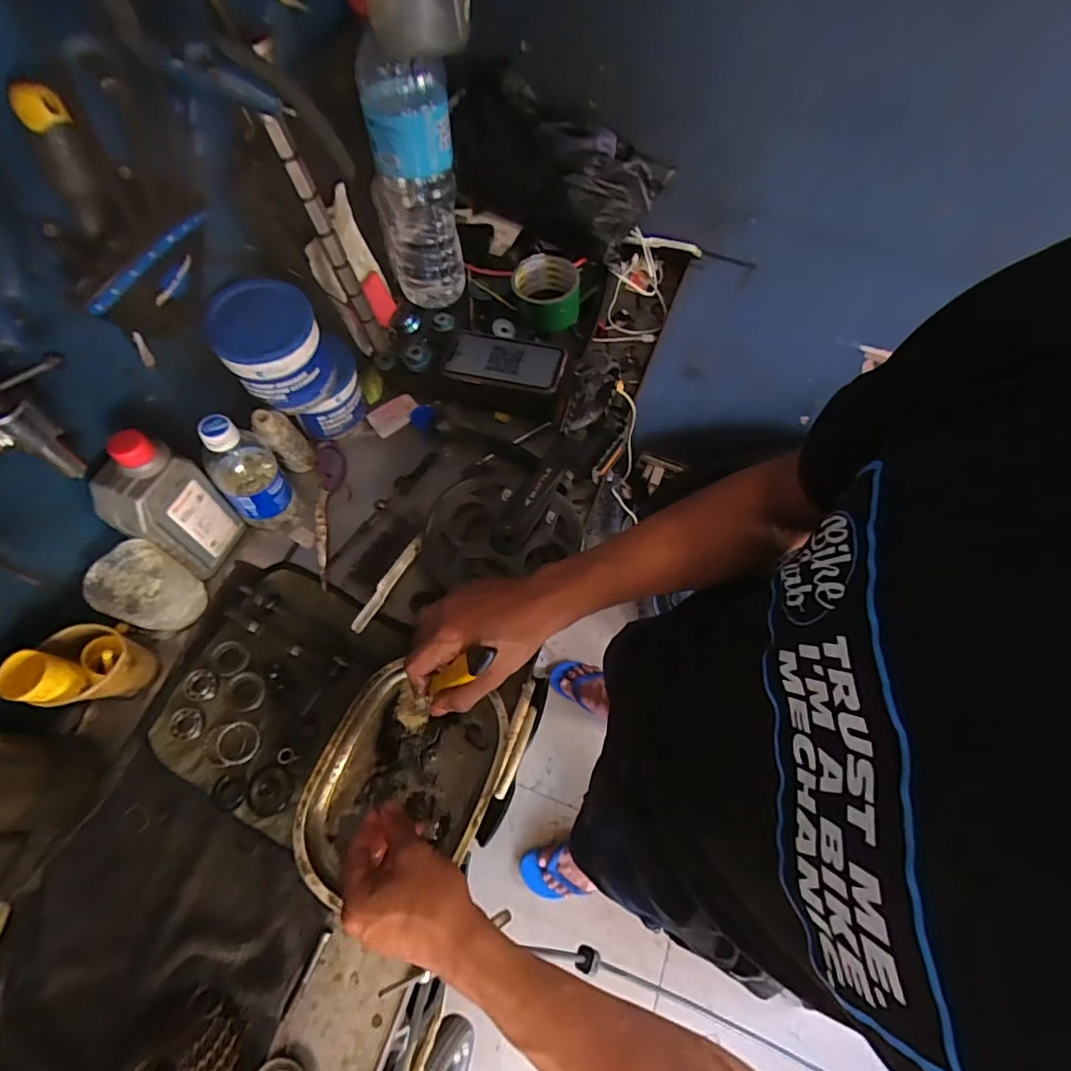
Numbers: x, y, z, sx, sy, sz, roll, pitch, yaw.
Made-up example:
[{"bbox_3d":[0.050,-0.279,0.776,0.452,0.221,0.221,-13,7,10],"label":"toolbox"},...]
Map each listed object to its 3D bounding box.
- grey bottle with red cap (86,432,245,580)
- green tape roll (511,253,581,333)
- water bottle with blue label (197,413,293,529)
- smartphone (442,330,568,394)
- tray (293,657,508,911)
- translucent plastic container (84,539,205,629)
[{"bbox_3d":[-0.361,-0.027,0.527,0.051,0.169,0.079,22,65,7],"label":"grey bottle with red cap"},{"bbox_3d":[0.015,-0.314,0.695,0.084,0.058,0.081,1,64,-3],"label":"green tape roll"},{"bbox_3d":[-0.305,-0.066,0.567,0.064,0.165,0.061,1,64,-3],"label":"water bottle with blue label"},{"bbox_3d":[-0.036,-0.224,0.679,0.146,0.010,0.079,13,66,7],"label":"smartphone"},{"bbox_3d":[-0.124,0.231,0.497,0.151,0.029,0.192,22,65,7],"label":"tray"},{"bbox_3d":[-0.380,0.057,0.534,0.066,0.094,0.070,1,64,-3],"label":"translucent plastic container"}]

